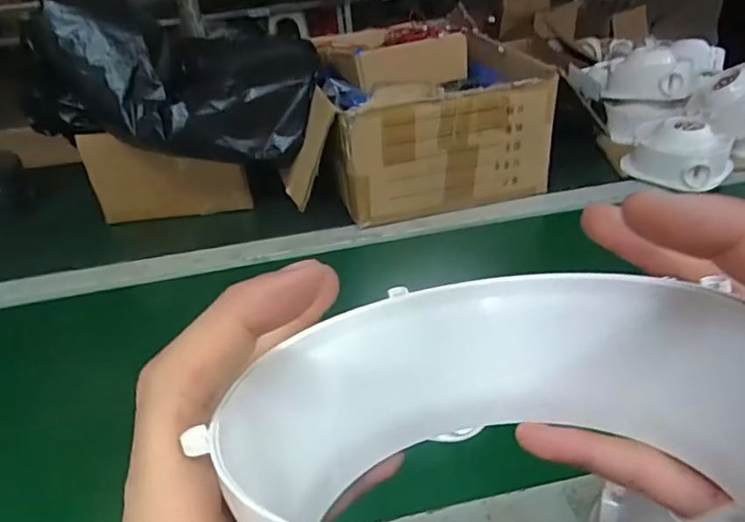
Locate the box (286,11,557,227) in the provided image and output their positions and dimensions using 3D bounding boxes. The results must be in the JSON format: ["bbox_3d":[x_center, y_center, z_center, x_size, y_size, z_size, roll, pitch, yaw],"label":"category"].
[{"bbox_3d":[0.061,-0.246,0.900,0.328,0.180,0.369,-10,34,-8],"label":"box"}]

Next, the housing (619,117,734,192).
[{"bbox_3d":[0.453,-0.162,0.838,0.144,0.072,0.094,14,38,26],"label":"housing"}]

